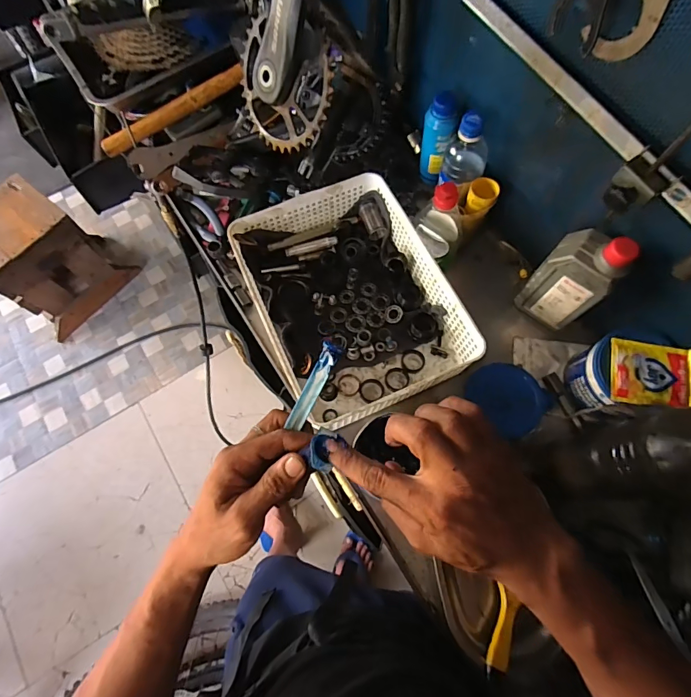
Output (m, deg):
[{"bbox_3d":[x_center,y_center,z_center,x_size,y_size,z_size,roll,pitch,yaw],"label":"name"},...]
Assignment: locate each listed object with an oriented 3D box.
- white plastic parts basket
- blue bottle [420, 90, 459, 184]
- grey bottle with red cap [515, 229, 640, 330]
[{"bbox_3d":[0.001,-0.074,0.592,0.257,0.086,0.327,-24,72,-7],"label":"white plastic parts basket"},{"bbox_3d":[0.139,-0.317,0.631,0.045,0.135,0.054,8,71,4],"label":"blue bottle"},{"bbox_3d":[0.294,-0.091,0.535,0.055,0.170,0.085,-40,75,-12],"label":"grey bottle with red cap"}]

